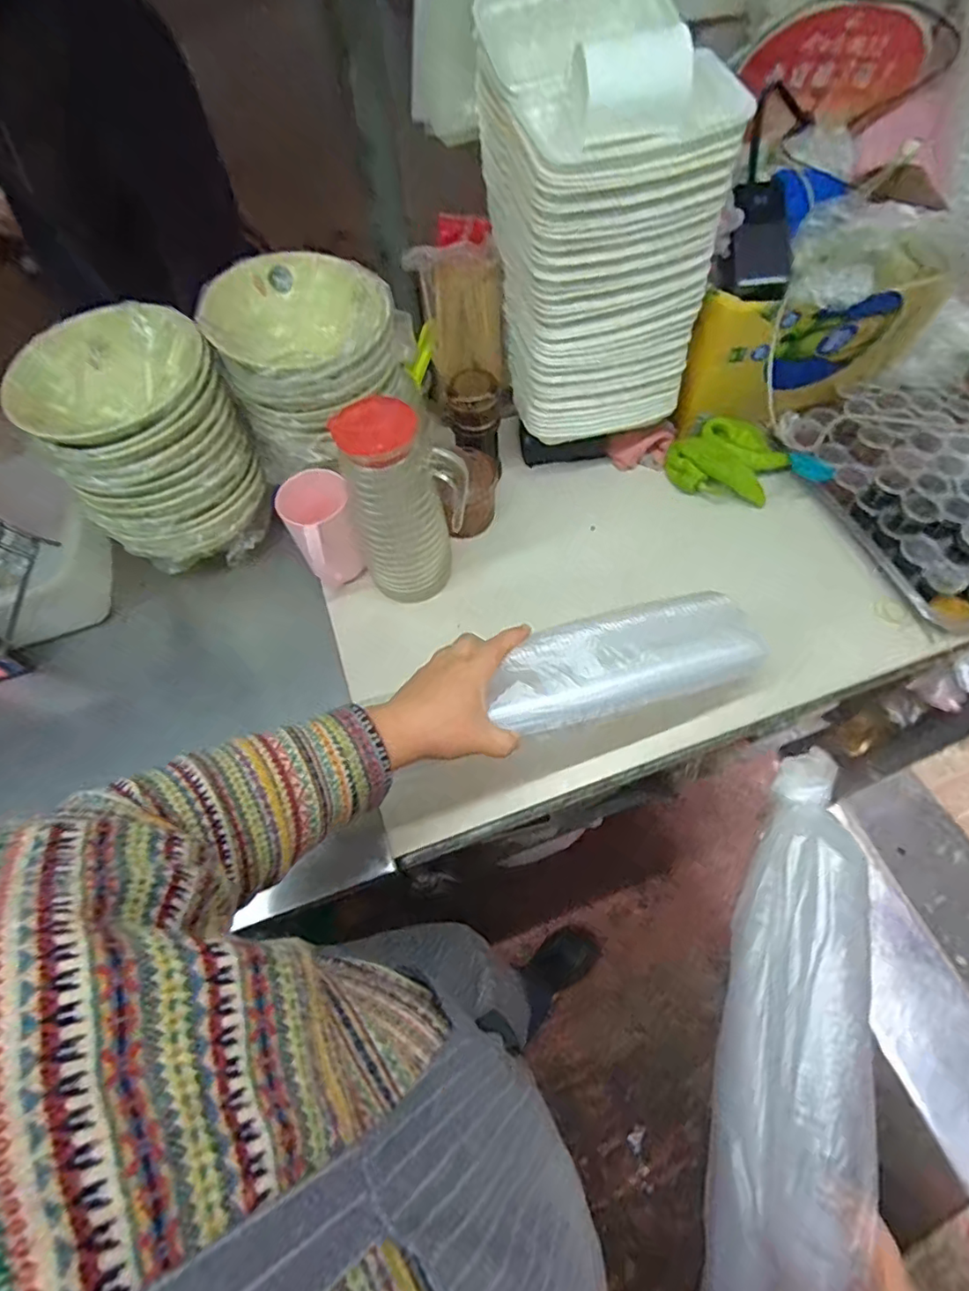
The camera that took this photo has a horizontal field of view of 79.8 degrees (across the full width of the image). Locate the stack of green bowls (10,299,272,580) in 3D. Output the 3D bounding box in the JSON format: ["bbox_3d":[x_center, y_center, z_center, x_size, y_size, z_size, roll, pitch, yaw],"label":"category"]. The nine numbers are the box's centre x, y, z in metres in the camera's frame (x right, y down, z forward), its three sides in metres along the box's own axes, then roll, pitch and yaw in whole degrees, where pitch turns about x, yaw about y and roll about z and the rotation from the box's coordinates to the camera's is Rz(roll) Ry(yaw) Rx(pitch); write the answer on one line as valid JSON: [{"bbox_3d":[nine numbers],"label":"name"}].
[{"bbox_3d":[-0.355,-0.213,0.634,0.179,0.203,0.180,-40,67,-18],"label":"stack of green bowls"}]

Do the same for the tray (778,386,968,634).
[{"bbox_3d":[0.539,-0.186,0.678,0.246,0.071,0.360,-24,63,-10],"label":"tray"}]

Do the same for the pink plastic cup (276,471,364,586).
[{"bbox_3d":[-0.178,-0.132,0.649,0.073,0.099,0.084,-22,62,-9],"label":"pink plastic cup"}]

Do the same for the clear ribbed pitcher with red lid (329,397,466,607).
[{"bbox_3d":[-0.080,-0.147,0.609,0.111,0.216,0.098,-13,61,-4],"label":"clear ribbed pitcher with red lid"}]

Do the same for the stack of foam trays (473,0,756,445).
[{"bbox_3d":[0.118,-0.423,0.619,0.196,0.328,0.200,-15,62,-6],"label":"stack of foam trays"}]

